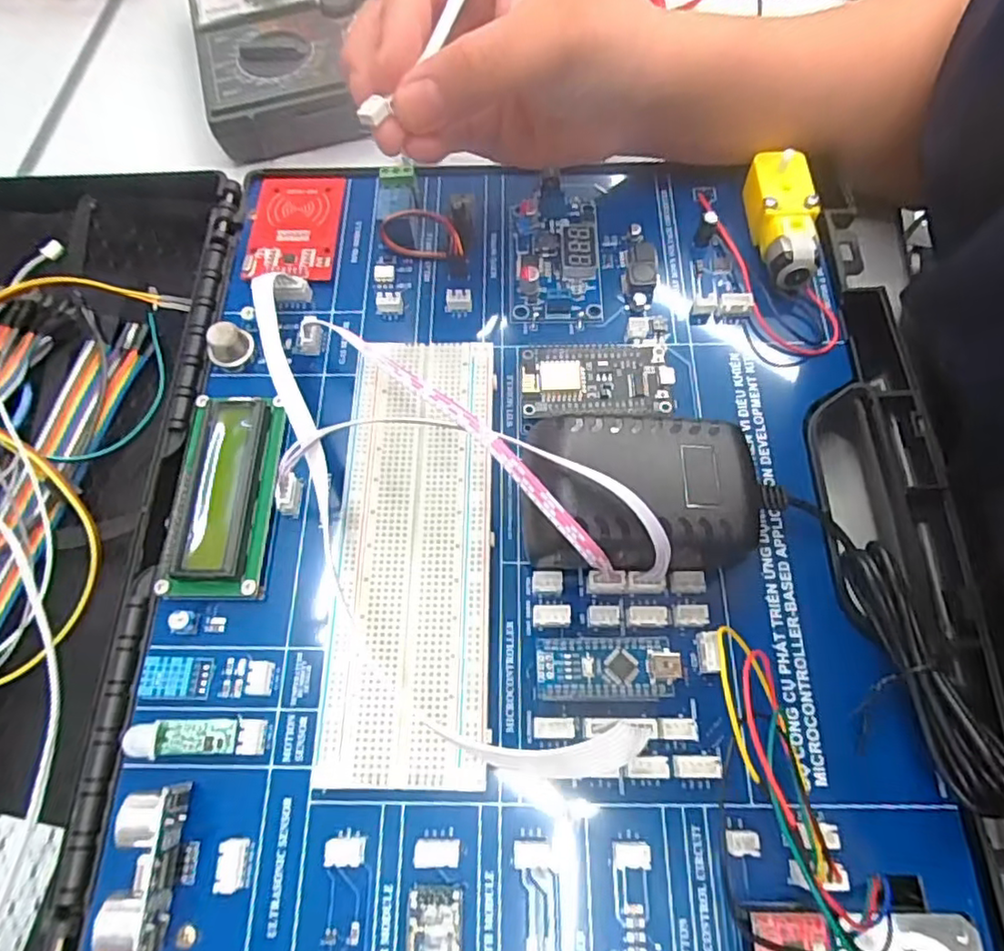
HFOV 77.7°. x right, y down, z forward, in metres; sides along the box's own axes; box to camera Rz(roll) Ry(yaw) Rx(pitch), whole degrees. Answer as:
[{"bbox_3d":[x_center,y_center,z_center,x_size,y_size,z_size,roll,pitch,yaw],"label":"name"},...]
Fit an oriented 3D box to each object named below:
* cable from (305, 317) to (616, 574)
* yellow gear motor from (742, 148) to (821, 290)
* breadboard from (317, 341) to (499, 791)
[{"bbox_3d":[-0.016,-0.011,0.223,0.137,0.048,0.007,40,74,17],"label":"cable"},{"bbox_3d":[0.122,-0.108,0.270,0.021,0.026,0.060,1,67,2],"label":"yellow gear motor"},{"bbox_3d":[-0.031,0.023,0.229,0.053,0.011,0.162,0,67,2],"label":"breadboard"}]

